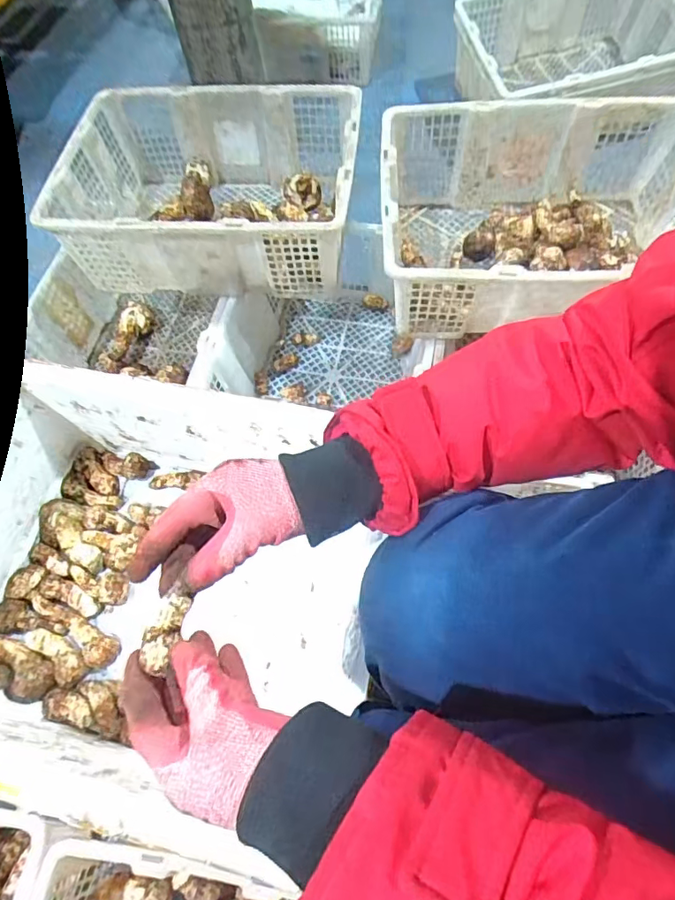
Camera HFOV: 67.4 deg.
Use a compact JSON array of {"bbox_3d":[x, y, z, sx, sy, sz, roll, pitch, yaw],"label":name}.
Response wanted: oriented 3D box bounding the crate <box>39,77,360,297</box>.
[{"bbox_3d":[-0.208,-0.439,0.876,0.468,0.179,0.349,4,63,5],"label":"crate"}]

